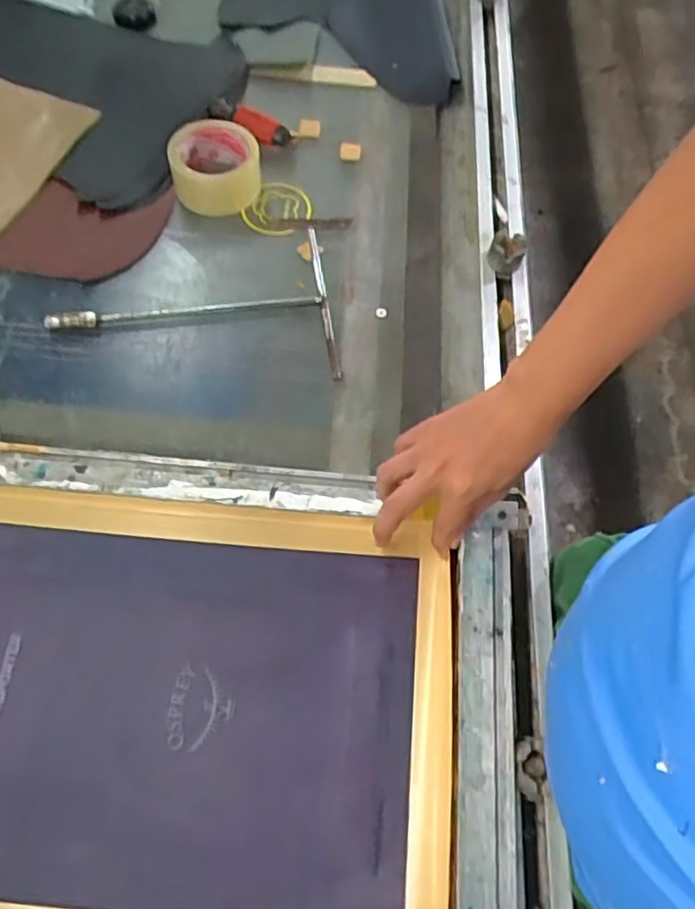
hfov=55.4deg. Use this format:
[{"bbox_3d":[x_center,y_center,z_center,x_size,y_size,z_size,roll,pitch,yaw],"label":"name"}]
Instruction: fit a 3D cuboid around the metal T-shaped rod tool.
[{"bbox_3d":[-0.162,-0.154,0.689,0.287,0.020,0.188,-7,64,-7],"label":"metal T-shaped rod tool"}]

